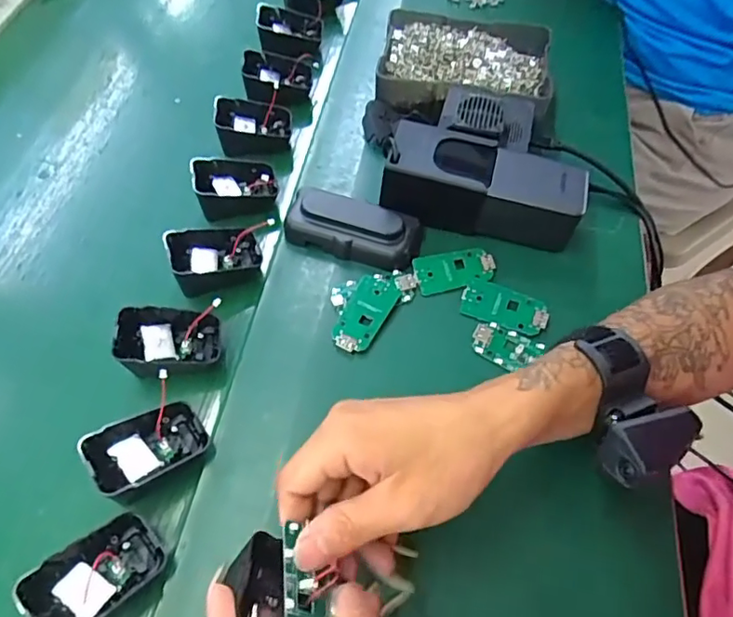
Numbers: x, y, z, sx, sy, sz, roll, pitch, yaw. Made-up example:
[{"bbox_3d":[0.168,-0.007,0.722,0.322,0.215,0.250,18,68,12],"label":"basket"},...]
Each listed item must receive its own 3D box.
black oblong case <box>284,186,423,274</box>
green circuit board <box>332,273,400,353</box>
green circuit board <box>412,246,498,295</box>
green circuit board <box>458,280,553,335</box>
[{"bbox_3d":[-0.010,-0.066,0.445,0.104,0.028,0.049,16,59,12],"label":"black oblong case"},{"bbox_3d":[0.000,0.002,0.415,0.030,0.007,0.069,20,60,14],"label":"green circuit board"},{"bbox_3d":[0.069,-0.032,0.436,0.063,0.007,0.034,-12,58,-5],"label":"green circuit board"},{"bbox_3d":[0.105,-0.001,0.418,0.063,0.006,0.032,18,60,13],"label":"green circuit board"}]

